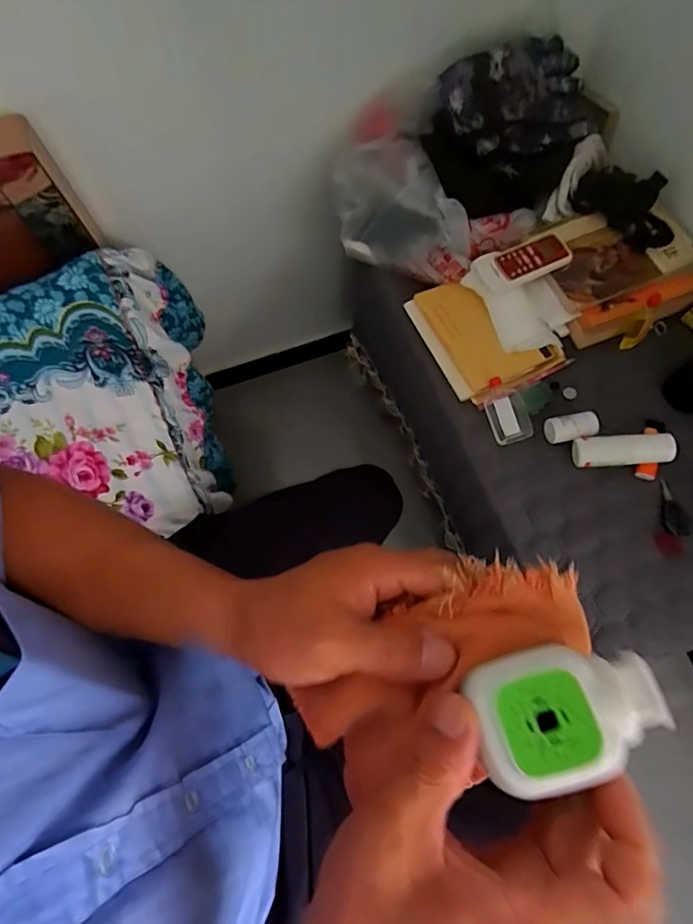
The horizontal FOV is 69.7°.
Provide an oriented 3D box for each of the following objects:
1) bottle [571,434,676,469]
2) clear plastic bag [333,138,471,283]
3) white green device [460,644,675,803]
[{"bbox_3d":[0.351,-0.013,0.637,0.116,0.035,0.038,-2,71,2],"label":"bottle"},{"bbox_3d":[0.079,-0.372,0.733,0.184,0.083,0.208,-3,71,1],"label":"clear plastic bag"},{"bbox_3d":[0.091,0.103,0.207,0.076,0.019,0.050,-20,72,-4],"label":"white green device"}]

